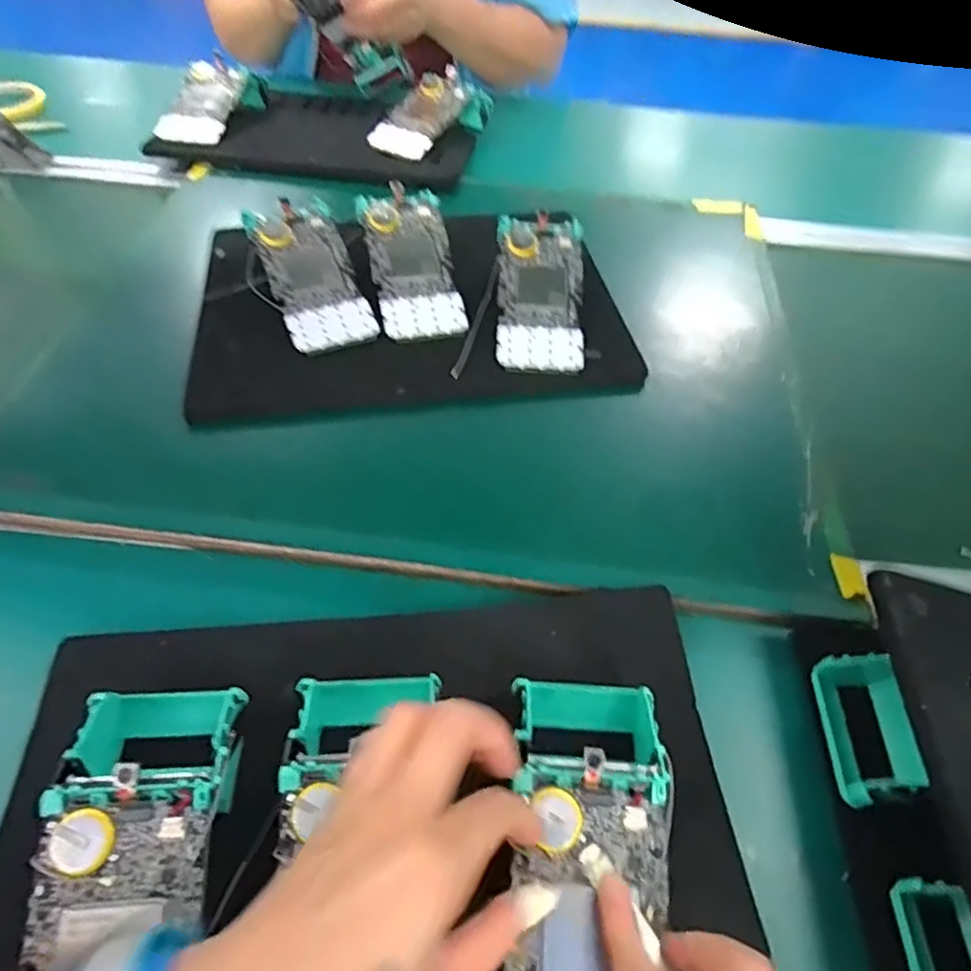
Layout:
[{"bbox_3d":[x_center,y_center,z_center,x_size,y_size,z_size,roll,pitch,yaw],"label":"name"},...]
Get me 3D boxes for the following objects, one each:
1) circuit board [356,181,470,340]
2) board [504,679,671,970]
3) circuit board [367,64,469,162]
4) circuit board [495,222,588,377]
[{"bbox_3d":[-0.061,-0.185,0.531,0.068,0.014,0.144,-12,72,-6],"label":"circuit board"},{"bbox_3d":[0.040,0.177,0.282,0.070,0.053,0.176,9,60,11],"label":"board"},{"bbox_3d":[-0.073,-0.430,0.740,0.065,0.016,0.134,26,71,7],"label":"circuit board"},{"bbox_3d":[0.045,-0.152,0.512,0.066,0.012,0.135,1,71,5],"label":"circuit board"}]

